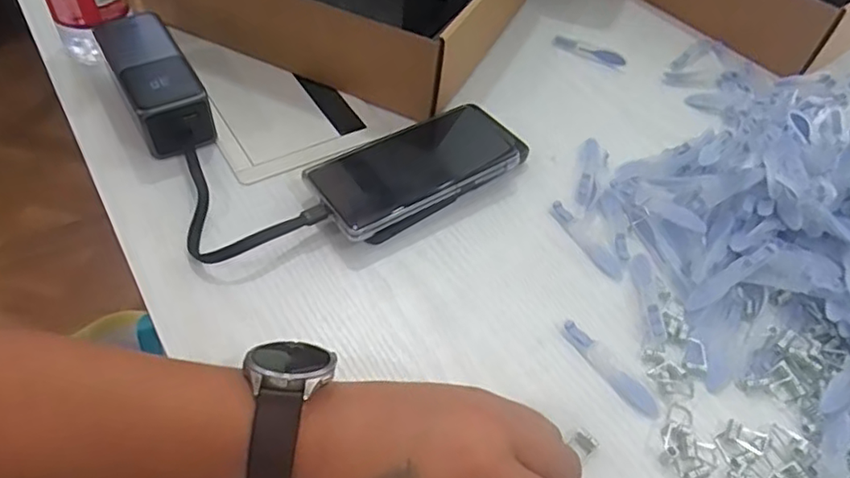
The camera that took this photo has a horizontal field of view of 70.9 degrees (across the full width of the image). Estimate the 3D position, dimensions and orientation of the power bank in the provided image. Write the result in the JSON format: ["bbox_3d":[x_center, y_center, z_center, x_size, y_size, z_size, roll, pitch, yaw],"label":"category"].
[{"bbox_3d":[-0.221,-0.127,0.491,0.053,0.055,0.127,-24,58,-23],"label":"power bank"}]

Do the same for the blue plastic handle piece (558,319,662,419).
[{"bbox_3d":[0.120,0.083,0.386,0.015,0.006,0.077,-32,61,-27],"label":"blue plastic handle piece"}]

